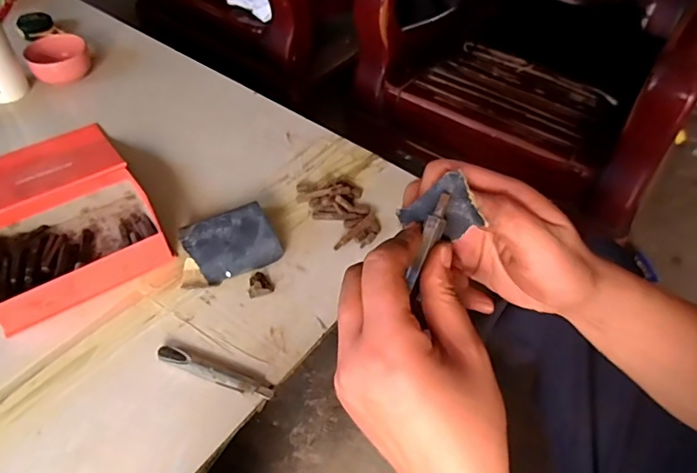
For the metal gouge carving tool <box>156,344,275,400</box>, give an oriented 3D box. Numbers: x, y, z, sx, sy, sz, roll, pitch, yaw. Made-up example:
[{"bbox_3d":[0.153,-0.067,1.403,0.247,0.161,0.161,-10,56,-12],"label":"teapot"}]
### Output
[{"bbox_3d":[-0.149,0.151,0.554,0.139,0.008,0.020,17,52,12],"label":"metal gouge carving tool"}]

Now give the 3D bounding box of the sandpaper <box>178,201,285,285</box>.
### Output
[{"bbox_3d":[-0.152,0.009,0.651,0.113,0.044,0.091,-18,53,-16],"label":"sandpaper"}]

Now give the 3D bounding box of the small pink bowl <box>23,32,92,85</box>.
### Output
[{"bbox_3d":[-0.517,-0.317,0.892,0.099,0.049,0.084,-24,55,-21],"label":"small pink bowl"}]

